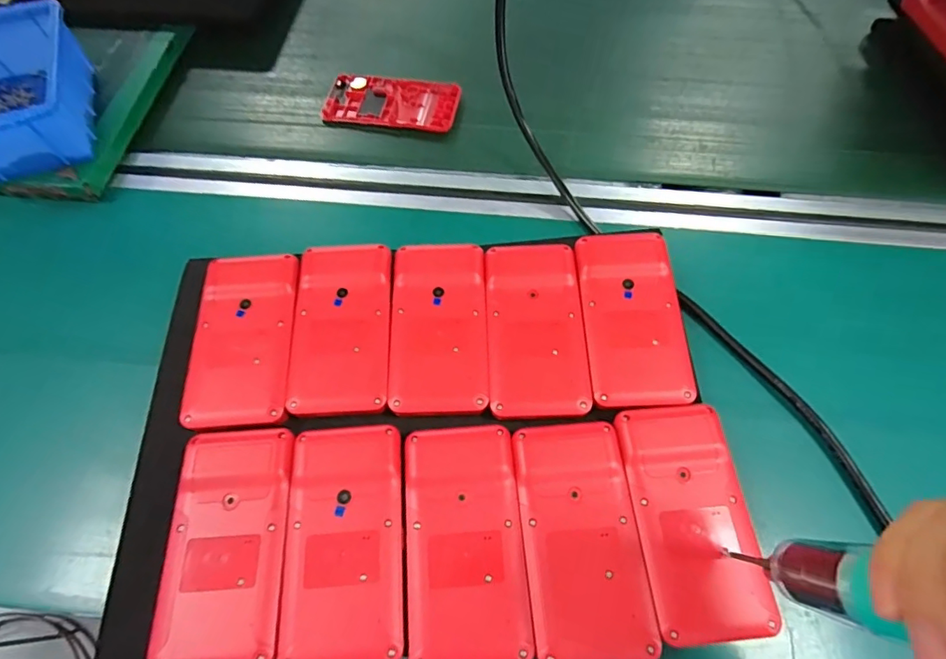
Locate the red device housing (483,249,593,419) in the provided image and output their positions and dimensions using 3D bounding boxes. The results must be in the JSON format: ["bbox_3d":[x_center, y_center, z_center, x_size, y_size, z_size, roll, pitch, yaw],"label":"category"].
[{"bbox_3d":[0.040,-0.004,0.322,0.061,0.013,0.118,-2,62,0],"label":"red device housing"}]

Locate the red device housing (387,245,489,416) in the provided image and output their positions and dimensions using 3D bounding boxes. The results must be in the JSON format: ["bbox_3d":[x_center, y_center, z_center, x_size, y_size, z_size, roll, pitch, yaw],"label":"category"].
[{"bbox_3d":[-0.023,-0.004,0.325,0.060,0.013,0.116,-1,62,0],"label":"red device housing"}]

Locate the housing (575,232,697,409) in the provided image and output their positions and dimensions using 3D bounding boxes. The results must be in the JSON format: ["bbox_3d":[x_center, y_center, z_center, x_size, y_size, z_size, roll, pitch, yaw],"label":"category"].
[{"bbox_3d":[0.103,-0.010,0.321,0.061,0.019,0.116,-1,62,0],"label":"housing"}]

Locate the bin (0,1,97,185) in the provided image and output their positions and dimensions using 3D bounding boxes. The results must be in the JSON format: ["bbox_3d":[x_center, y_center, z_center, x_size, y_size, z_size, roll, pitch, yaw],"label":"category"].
[{"bbox_3d":[-0.365,-0.193,0.399,0.095,0.049,0.145,-17,65,-7],"label":"bin"}]

